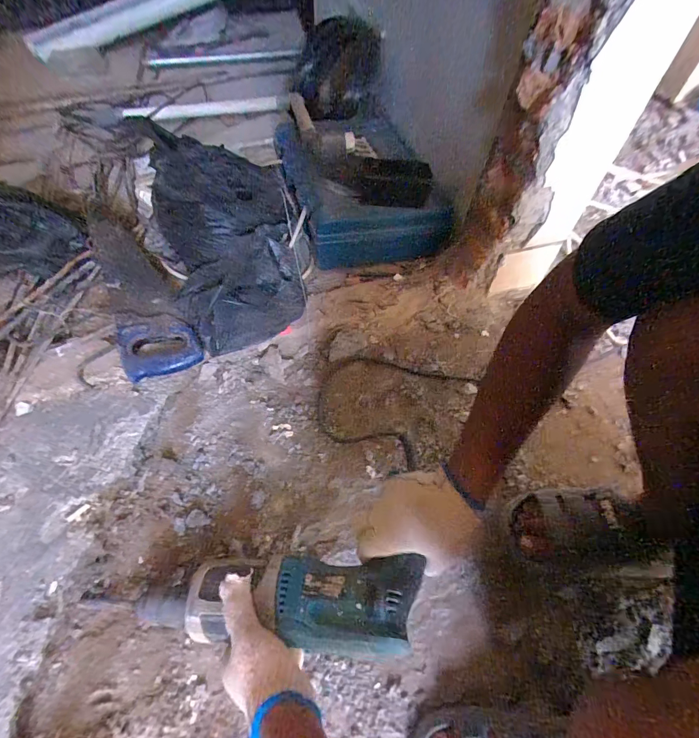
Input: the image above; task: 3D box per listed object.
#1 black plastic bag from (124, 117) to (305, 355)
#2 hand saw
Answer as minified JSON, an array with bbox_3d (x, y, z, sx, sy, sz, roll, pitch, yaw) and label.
[{"bbox_3d":[-0.218,-0.231,0.694,0.244,0.214,0.312,-16,58,-12],"label":"black plastic bag"},{"bbox_3d":[-0.423,-0.180,0.766,0.123,0.047,0.489,-23,60,-16],"label":"hand saw"}]

